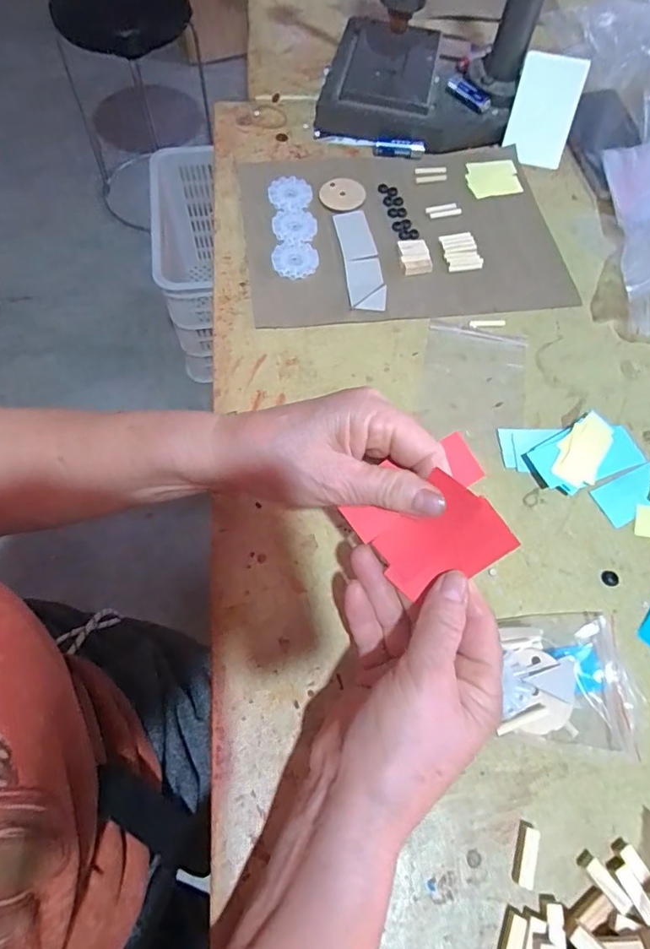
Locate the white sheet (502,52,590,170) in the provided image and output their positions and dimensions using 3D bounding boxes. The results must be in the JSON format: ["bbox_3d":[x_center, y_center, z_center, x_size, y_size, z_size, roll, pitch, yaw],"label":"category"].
[{"bbox_3d":[0.215,-0.358,0.502,0.058,0.092,0.008,17,22,13],"label":"white sheet"}]

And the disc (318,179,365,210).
[{"bbox_3d":[0.017,-0.261,0.473,0.041,0.004,0.040,1,65,-2],"label":"disc"}]

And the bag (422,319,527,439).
[{"bbox_3d":[0.118,-0.073,0.398,0.078,0.005,0.101,11,65,2],"label":"bag"}]

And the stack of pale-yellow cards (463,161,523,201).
[{"bbox_3d":[0.166,-0.293,0.500,0.056,0.004,0.051,-12,66,-8],"label":"stack of pale-yellow cards"}]

